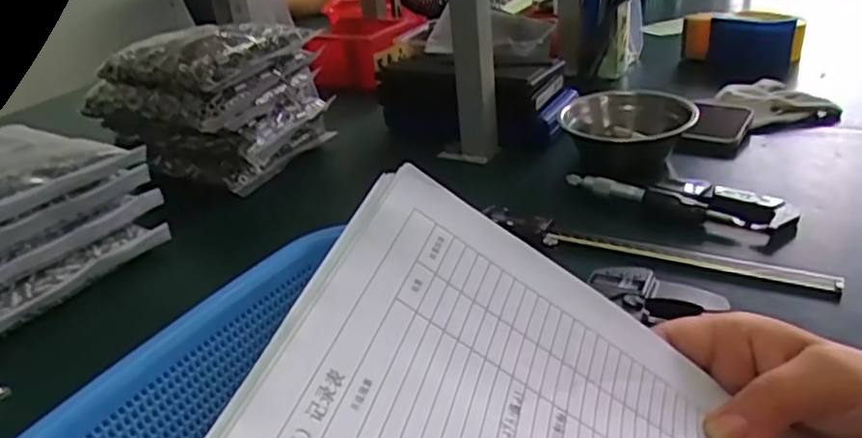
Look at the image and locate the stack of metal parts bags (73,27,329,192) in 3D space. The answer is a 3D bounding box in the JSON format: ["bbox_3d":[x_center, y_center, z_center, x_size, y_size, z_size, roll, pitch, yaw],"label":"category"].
[{"bbox_3d":[-0.236,-0.140,0.735,0.201,0.138,0.187,14,34,33],"label":"stack of metal parts bags"}]

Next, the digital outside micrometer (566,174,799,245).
[{"bbox_3d":[0.213,-0.019,0.572,0.175,0.025,0.054,18,36,37],"label":"digital outside micrometer"}]

